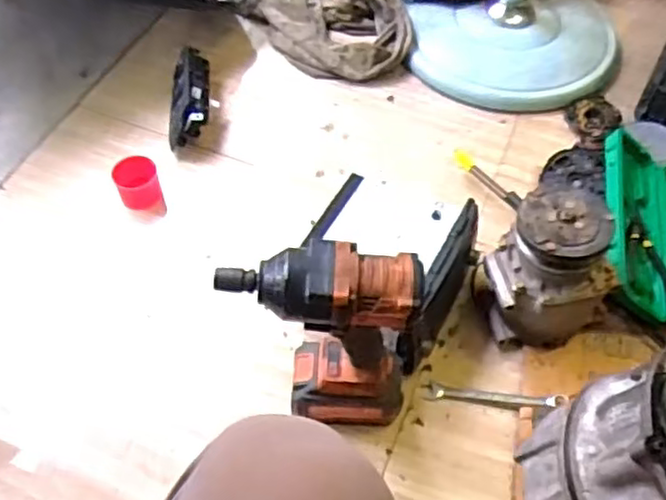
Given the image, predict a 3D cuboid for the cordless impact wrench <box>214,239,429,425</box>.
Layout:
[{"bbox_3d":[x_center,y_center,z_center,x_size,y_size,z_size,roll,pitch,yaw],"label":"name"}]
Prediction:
[{"bbox_3d":[-0.013,0.093,0.728,0.187,0.260,0.071,5,54,2],"label":"cordless impact wrench"}]

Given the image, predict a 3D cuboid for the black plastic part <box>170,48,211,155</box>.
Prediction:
[{"bbox_3d":[-0.234,-0.256,1.145,0.063,0.064,0.205,0,54,-2],"label":"black plastic part"}]

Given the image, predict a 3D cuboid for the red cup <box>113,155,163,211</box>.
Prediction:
[{"bbox_3d":[-0.291,-0.096,1.041,0.060,0.075,0.061,1,54,-1],"label":"red cup"}]

